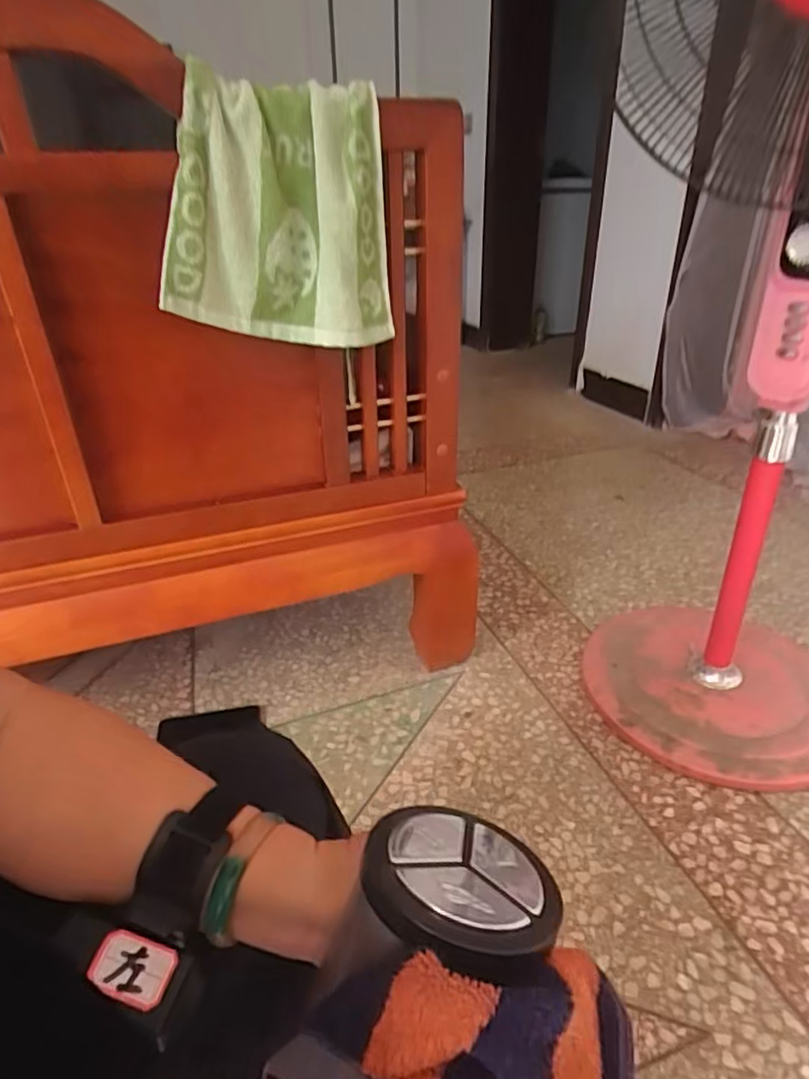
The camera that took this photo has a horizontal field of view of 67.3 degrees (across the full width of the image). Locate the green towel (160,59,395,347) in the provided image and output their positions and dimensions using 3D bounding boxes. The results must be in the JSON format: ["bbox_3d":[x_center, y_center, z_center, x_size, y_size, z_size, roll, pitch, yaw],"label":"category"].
[{"bbox_3d":[-0.132,-0.352,0.670,0.248,0.254,0.048,-6,26,-19],"label":"green towel"}]

